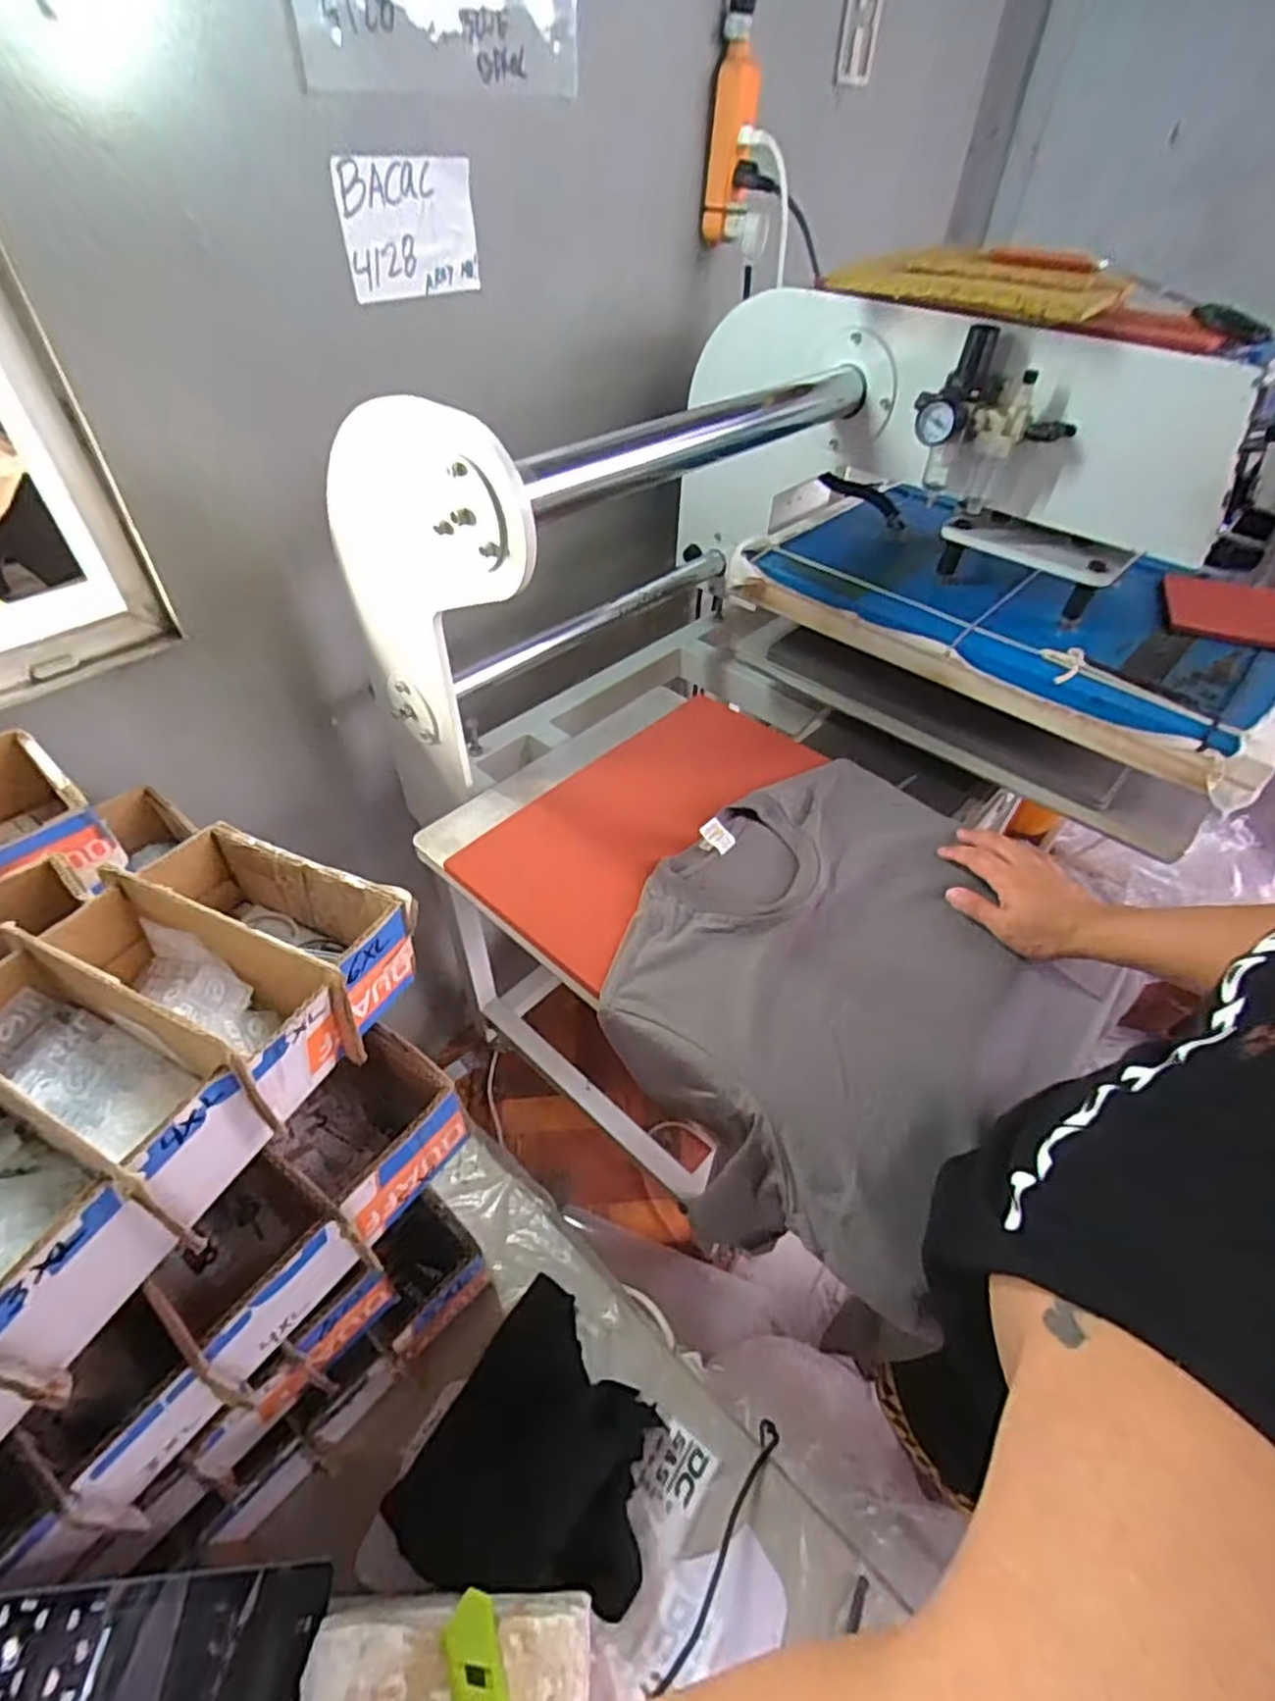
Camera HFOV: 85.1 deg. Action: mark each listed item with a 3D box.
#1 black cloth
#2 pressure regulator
[{"bbox_3d":[-0.058,0.395,0.455,0.149,0.038,0.155,24,49,20],"label":"black cloth"},{"bbox_3d":[0.359,-0.430,0.709,0.148,0.143,0.065,11,46,9],"label":"pressure regulator"}]

